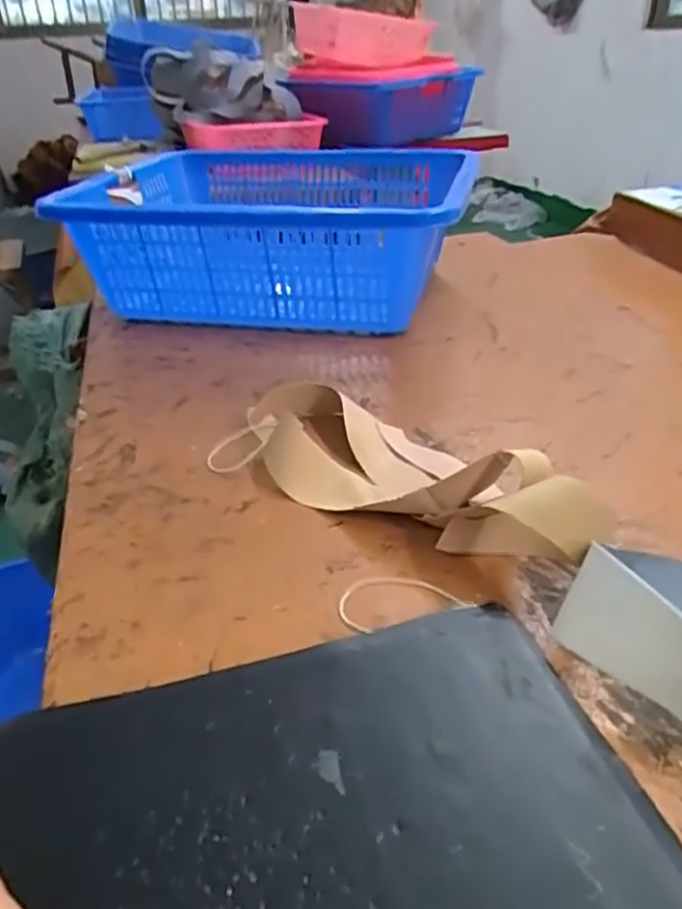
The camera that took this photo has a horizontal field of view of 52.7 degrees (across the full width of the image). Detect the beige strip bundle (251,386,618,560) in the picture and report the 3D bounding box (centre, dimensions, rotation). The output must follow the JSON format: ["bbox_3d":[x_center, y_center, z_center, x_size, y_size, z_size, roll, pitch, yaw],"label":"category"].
[{"bbox_3d":[0.046,-0.006,0.580,0.366,0.071,0.131,18,38,30],"label":"beige strip bundle"}]

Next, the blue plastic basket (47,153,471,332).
[{"bbox_3d":[-0.083,-0.304,0.973,0.476,0.184,0.442,4,33,13],"label":"blue plastic basket"}]

